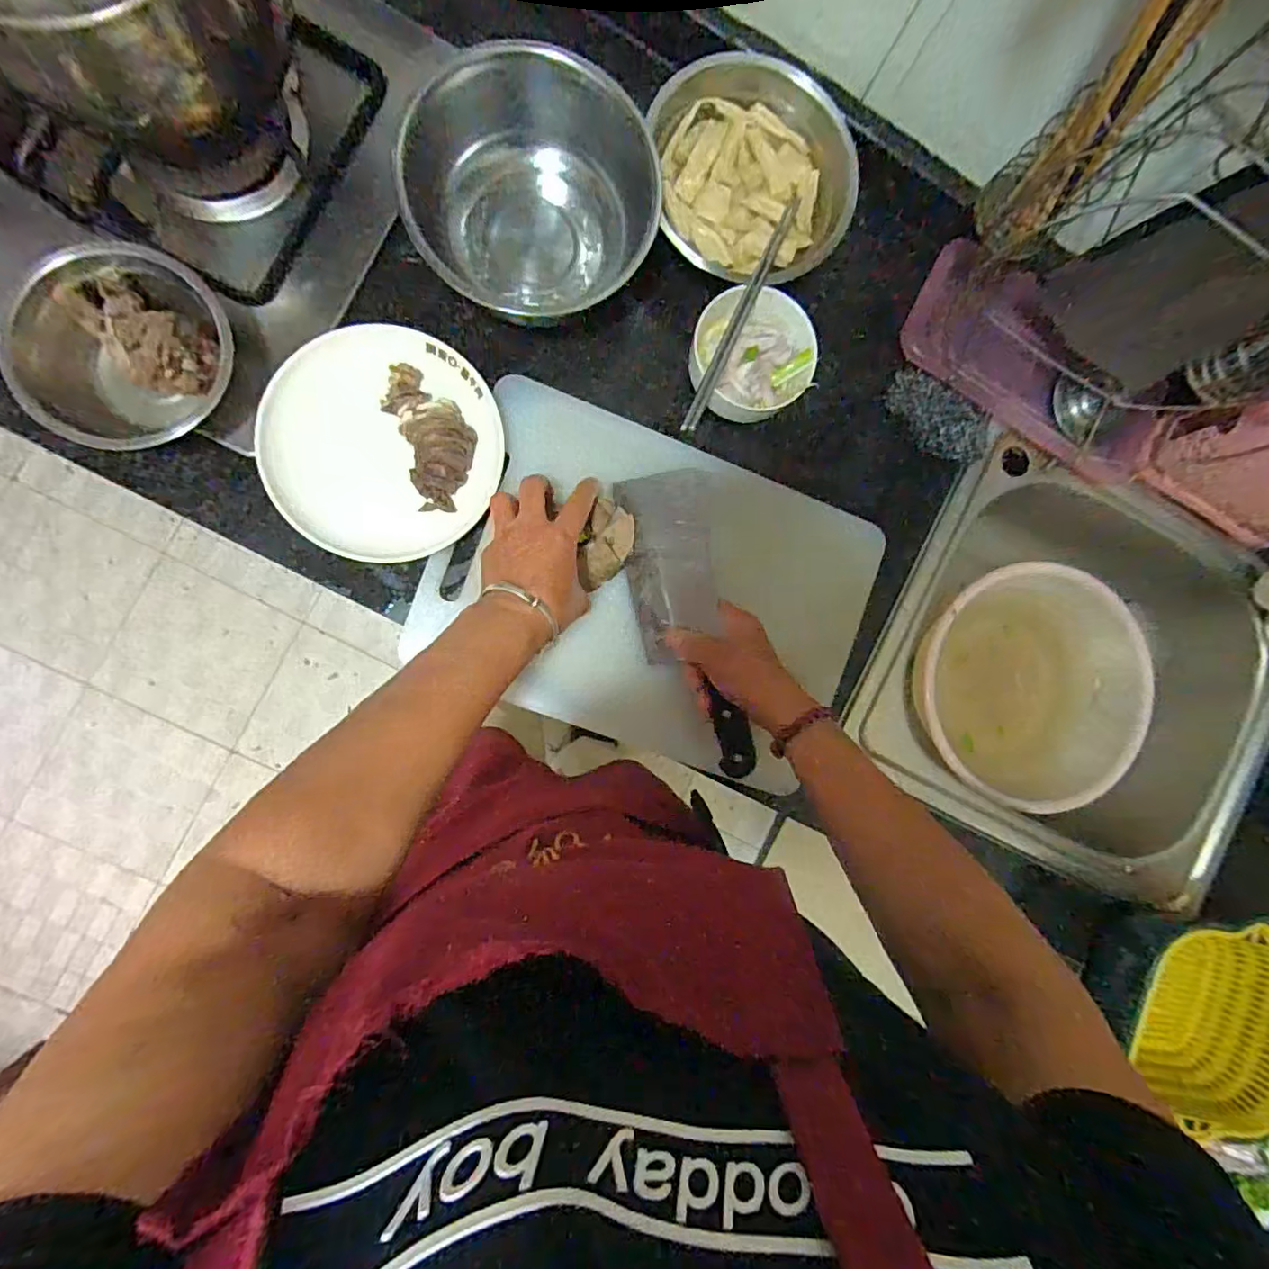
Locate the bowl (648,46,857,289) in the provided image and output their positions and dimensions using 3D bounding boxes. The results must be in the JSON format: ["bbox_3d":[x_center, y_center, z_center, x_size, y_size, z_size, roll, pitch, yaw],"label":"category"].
[{"bbox_3d":[0.102,-0.400,0.514,0.168,0.077,0.161,0,91,-9],"label":"bowl"}]

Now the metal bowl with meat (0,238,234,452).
[{"bbox_3d":[-0.403,-0.231,0.463,0.150,0.055,0.140,0,91,-9],"label":"metal bowl with meat"}]

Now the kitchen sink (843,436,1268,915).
[{"bbox_3d":[0.472,0.035,0.673,0.469,0.176,0.375,31,86,-8],"label":"kitchen sink"}]

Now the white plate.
[{"bbox_3d":[-0.215,-0.170,0.500,0.186,0.028,0.200,0,91,-9],"label":"white plate"}]

